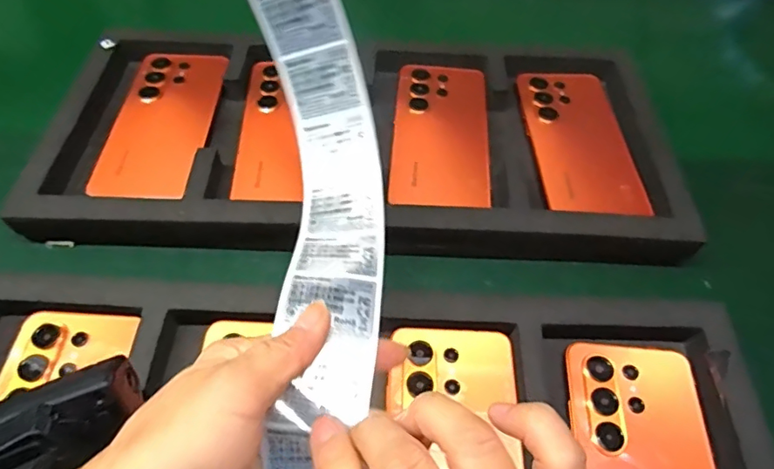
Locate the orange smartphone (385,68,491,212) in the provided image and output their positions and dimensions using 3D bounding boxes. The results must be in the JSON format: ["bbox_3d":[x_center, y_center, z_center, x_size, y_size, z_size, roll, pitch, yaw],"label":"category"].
[{"bbox_3d":[0.044,-0.086,0.432,0.076,0.006,0.167,5,56,2],"label":"orange smartphone"}]

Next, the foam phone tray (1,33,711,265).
[{"bbox_3d":[-0.018,-0.080,0.430,0.487,0.038,0.239,3,56,0],"label":"foam phone tray"}]

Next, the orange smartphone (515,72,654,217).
[{"bbox_3d":[0.158,-0.080,0.429,0.077,0.011,0.166,-1,56,-2],"label":"orange smartphone"}]

